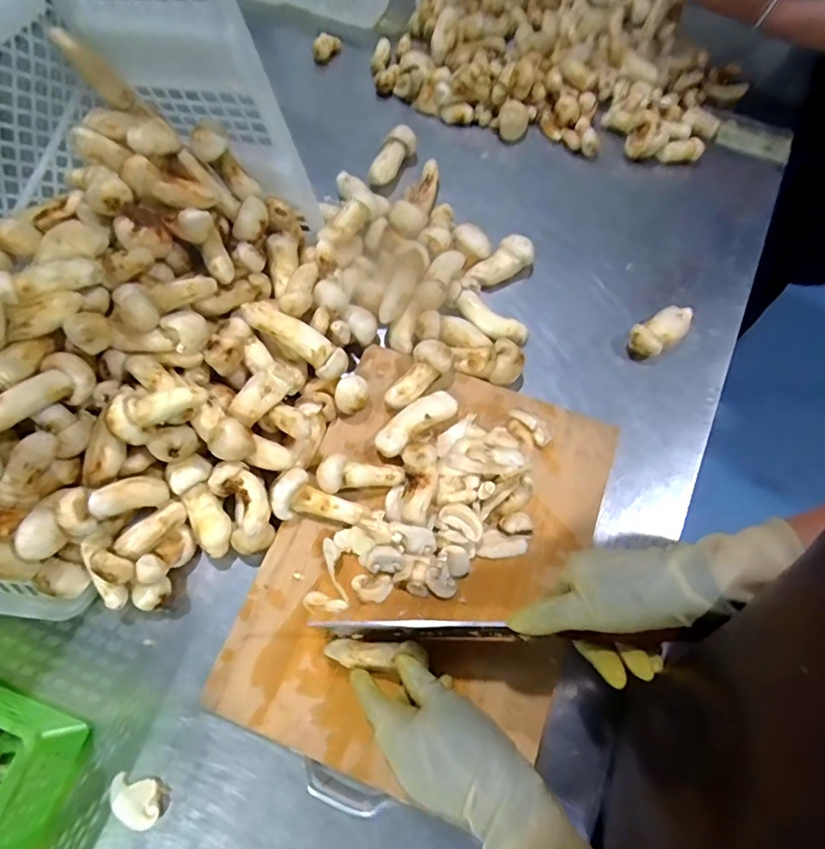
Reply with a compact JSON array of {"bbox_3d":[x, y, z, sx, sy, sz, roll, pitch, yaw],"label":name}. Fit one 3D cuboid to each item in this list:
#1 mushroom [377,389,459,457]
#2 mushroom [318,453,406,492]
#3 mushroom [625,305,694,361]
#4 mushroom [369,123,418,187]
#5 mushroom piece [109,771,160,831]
[{"bbox_3d":[0.004,-0.002,0.523,0.091,0.031,0.033,-38,72,-13],"label":"mushroom"},{"bbox_3d":[-0.051,0.046,0.500,0.079,0.032,0.035,4,66,-16],"label":"mushroom"},{"bbox_3d":[0.270,-0.099,0.577,0.073,0.034,0.035,-31,71,-11],"label":"mushroom"},{"bbox_3d":[-0.024,-0.346,0.679,0.040,0.038,0.090,20,70,9],"label":"mushroom"},{"bbox_3d":[-0.227,0.307,0.427,0.047,0.006,0.033,10,69,5],"label":"mushroom piece"}]

